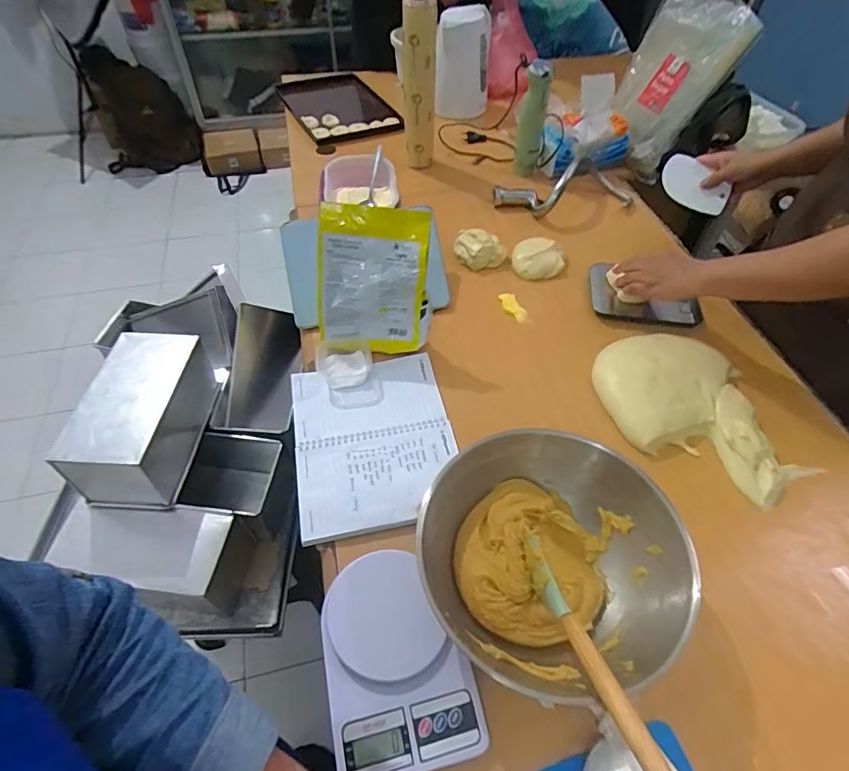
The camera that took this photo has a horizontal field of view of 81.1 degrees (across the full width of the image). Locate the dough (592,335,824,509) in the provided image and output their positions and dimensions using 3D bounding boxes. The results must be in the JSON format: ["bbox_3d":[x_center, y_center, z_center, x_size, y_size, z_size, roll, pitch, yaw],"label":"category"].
[{"bbox_3d":[0.382,0.021,0.705,0.277,0.042,0.217,34,57,23],"label":"dough"}]

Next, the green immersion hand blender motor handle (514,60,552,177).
[{"bbox_3d":[0.227,-0.555,1.067,0.060,0.223,0.058,11,52,9],"label":"green immersion hand blender motor handle"}]

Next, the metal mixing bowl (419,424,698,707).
[{"bbox_3d":[0.128,0.174,0.526,0.252,0.100,0.254,1,51,-2],"label":"metal mixing bowl"}]

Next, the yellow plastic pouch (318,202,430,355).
[{"bbox_3d":[-0.076,-0.149,0.729,0.150,0.208,0.036,5,30,0],"label":"yellow plastic pouch"}]

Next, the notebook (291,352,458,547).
[{"bbox_3d":[-0.069,0.070,0.676,0.207,0.021,0.264,-8,52,-9],"label":"notebook"}]

